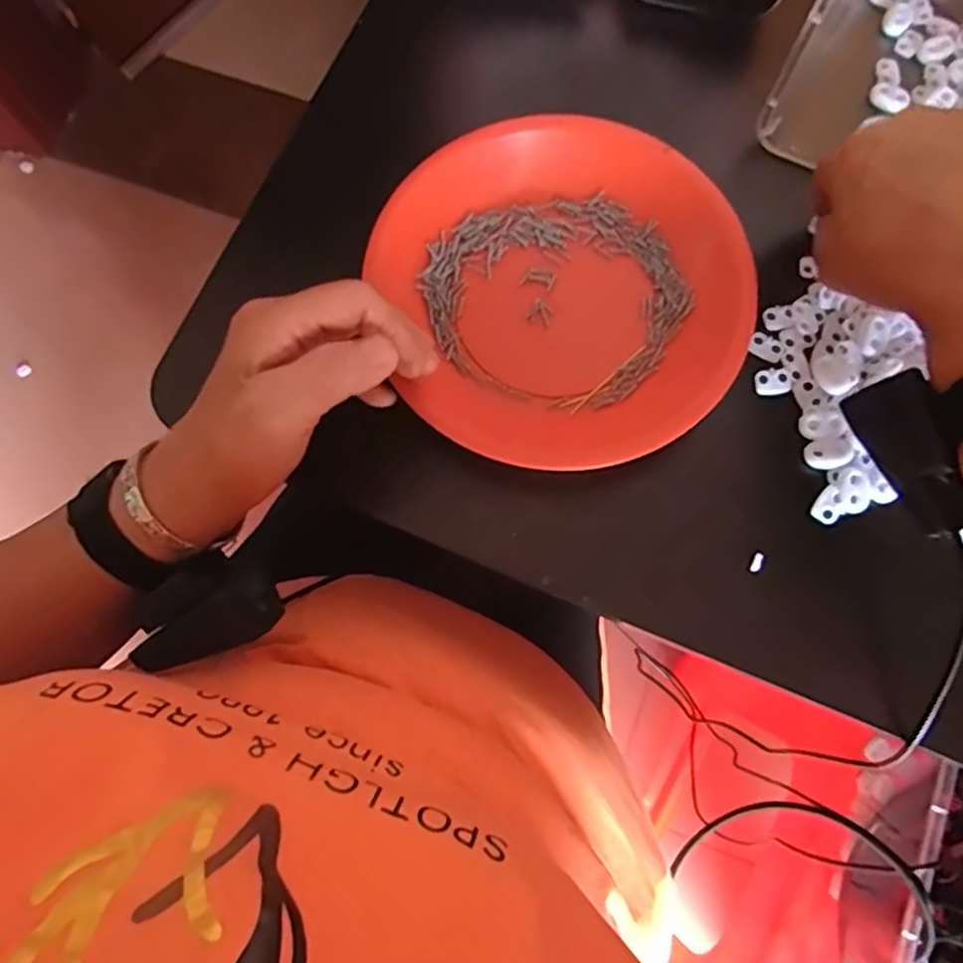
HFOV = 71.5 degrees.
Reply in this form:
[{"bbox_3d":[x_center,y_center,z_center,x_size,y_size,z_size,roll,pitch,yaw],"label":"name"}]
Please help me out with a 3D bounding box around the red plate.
[{"bbox_3d":[0.042,-0.105,0.355,0.188,0.028,0.190,0,77,0],"label":"red plate"}]

